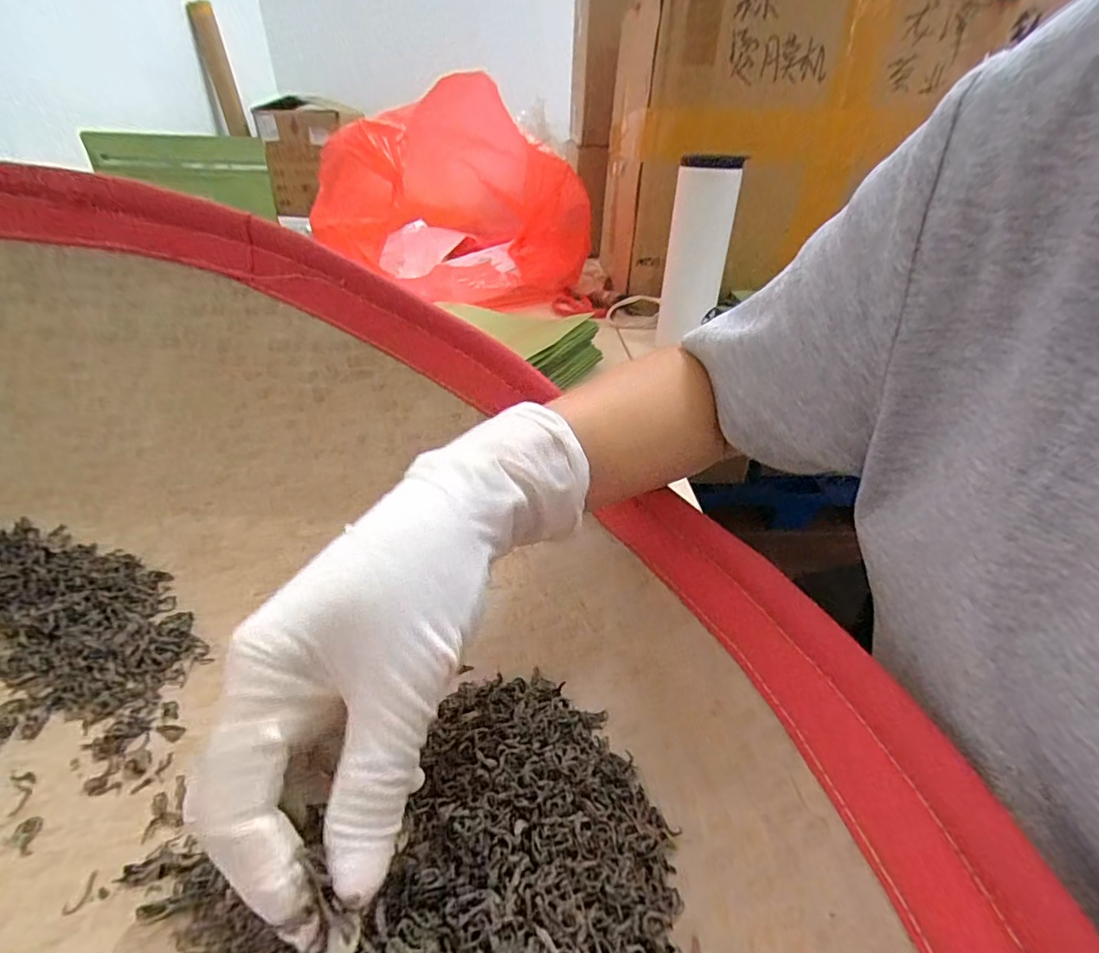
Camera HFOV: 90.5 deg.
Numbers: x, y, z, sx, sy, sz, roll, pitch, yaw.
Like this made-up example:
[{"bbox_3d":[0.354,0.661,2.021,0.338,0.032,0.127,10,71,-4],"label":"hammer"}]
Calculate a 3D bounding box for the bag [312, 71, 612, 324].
[{"bbox_3d":[-0.124,-0.423,0.846,0.377,0.263,0.454,-1,33,-4],"label":"bag"}]

